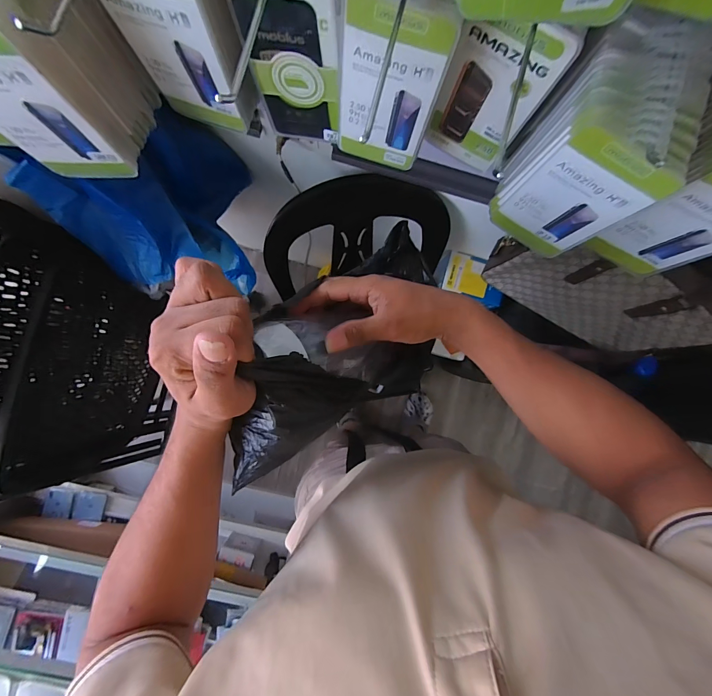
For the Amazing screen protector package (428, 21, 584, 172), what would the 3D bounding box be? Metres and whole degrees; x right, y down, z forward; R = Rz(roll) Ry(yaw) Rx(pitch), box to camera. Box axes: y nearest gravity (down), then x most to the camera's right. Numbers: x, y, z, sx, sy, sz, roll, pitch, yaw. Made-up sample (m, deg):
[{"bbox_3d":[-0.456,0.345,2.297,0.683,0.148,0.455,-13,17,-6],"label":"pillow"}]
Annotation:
[{"bbox_3d":[0.123,-0.235,0.324,0.086,0.158,0.008,25,86,-2],"label":"Amazing screen protector package"}]

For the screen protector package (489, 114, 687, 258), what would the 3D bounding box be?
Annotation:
[{"bbox_3d":[0.201,-0.139,0.322,0.093,0.164,0.013,37,86,-2],"label":"screen protector package"}]

